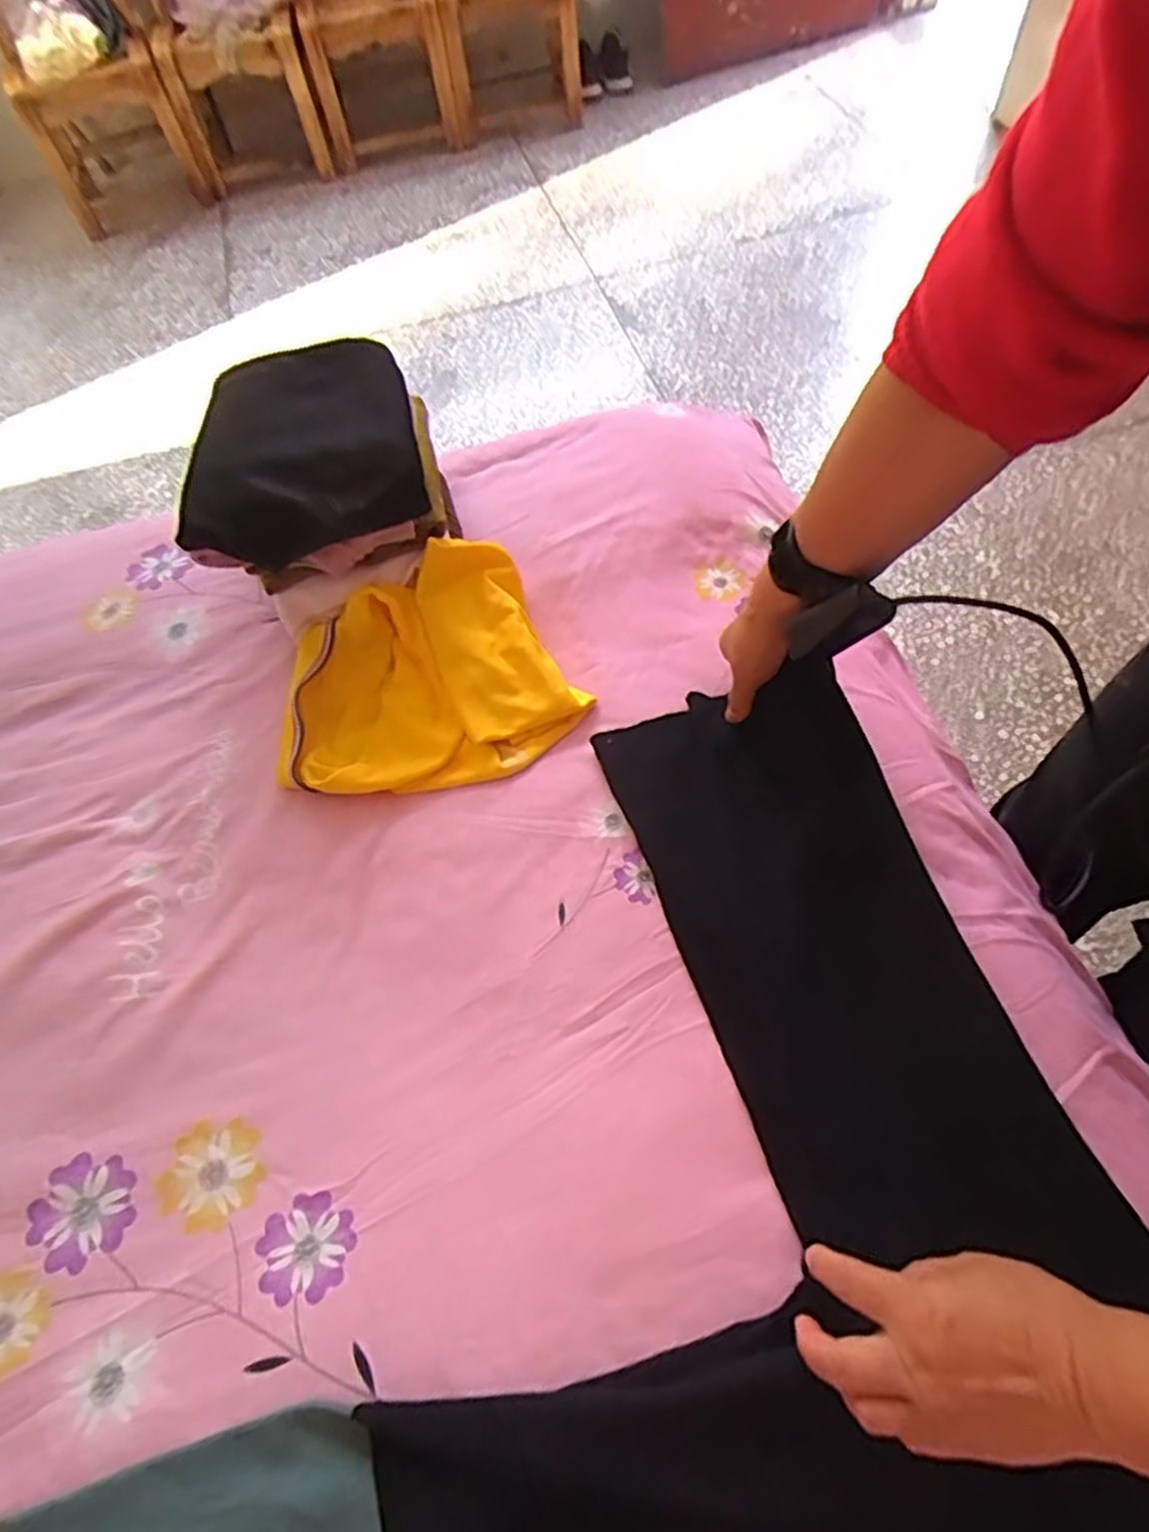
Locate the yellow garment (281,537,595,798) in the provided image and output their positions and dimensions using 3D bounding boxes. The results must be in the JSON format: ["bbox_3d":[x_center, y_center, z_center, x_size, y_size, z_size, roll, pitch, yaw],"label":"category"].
[{"bbox_3d":[-0.139,-0.076,0.674,0.259,0.064,0.204,-25,62,-11],"label":"yellow garment"}]

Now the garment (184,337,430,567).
[{"bbox_3d":[-0.250,-0.305,0.704,0.197,0.053,0.256,-14,60,-2],"label":"garment"}]

